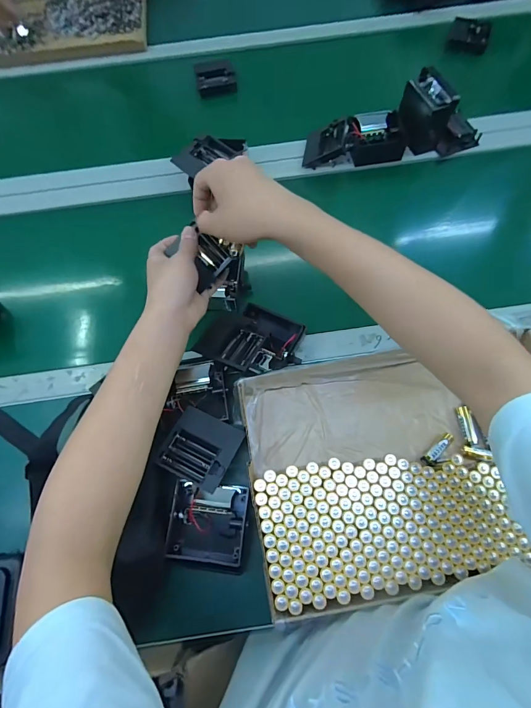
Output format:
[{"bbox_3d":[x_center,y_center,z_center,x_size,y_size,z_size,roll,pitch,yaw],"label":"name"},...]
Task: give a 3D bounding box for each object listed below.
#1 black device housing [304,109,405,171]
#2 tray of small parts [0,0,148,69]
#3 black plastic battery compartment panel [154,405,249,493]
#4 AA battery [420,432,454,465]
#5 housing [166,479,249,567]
[{"bbox_3d":[0.150,-0.373,0.616,0.172,0.049,0.084,-10,70,-2],"label":"black device housing"},{"bbox_3d":[-0.466,-0.768,0.819,0.388,0.035,0.271,-8,70,-2],"label":"tray of small parts"},{"bbox_3d":[-0.076,0.110,0.417,0.081,0.016,0.077,22,72,9],"label":"black plastic battery compartment panel"},{"bbox_3d":[0.215,0.117,0.438,0.050,0.011,0.013,-39,74,-12],"label":"AA battery"},{"bbox_3d":[-0.066,0.196,0.413,0.085,0.037,0.082,6,70,4],"label":"housing"}]

